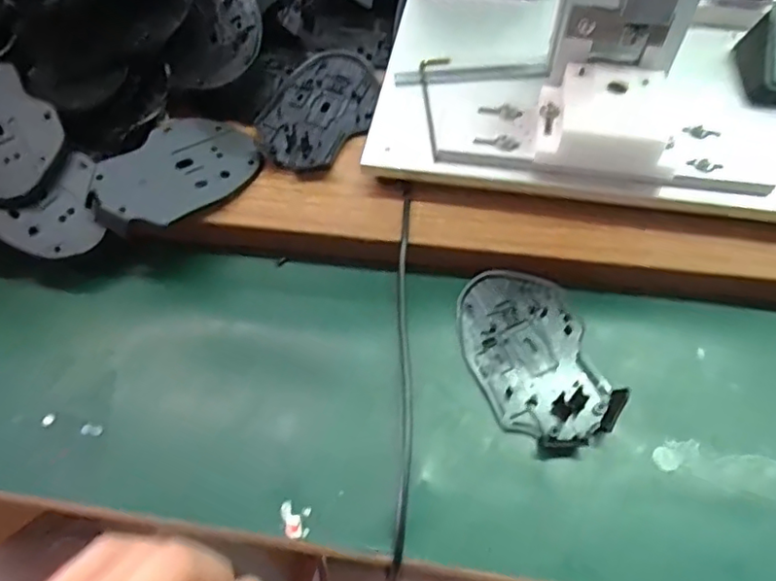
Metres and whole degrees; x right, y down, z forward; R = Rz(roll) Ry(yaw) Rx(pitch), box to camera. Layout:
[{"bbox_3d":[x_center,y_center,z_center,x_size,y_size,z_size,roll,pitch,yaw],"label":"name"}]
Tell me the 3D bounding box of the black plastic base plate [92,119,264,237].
[{"bbox_3d":[-0.141,-0.078,0.393,0.072,0.006,0.110,38,58,8],"label":"black plastic base plate"}]

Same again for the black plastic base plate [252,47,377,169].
[{"bbox_3d":[-0.049,-0.135,0.436,0.072,0.012,0.115,20,61,14],"label":"black plastic base plate"}]

